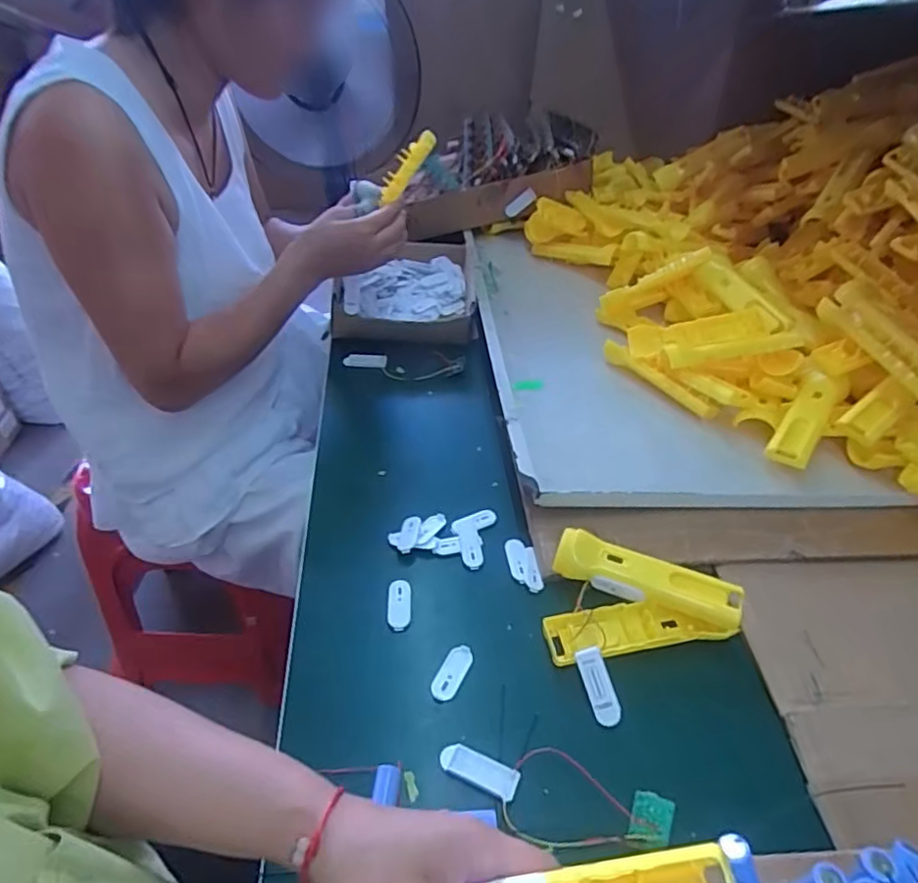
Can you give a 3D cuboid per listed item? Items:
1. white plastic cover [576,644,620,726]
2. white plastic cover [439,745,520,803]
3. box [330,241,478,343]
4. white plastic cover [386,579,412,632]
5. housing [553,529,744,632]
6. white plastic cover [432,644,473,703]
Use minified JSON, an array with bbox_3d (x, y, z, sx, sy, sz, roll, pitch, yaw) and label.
[{"bbox_3d":[0.112,0.195,0.484,0.021,0.008,0.057,-10,63,-12],"label":"white plastic cover"},{"bbox_3d":[0.015,0.239,0.440,0.058,0.004,0.022,18,44,17],"label":"white plastic cover"},{"bbox_3d":[-0.081,-0.226,0.933,0.203,0.058,0.237,-1,42,-3],"label":"box"},{"bbox_3d":[-0.054,0.147,0.545,0.022,0.005,0.048,-1,42,-3],"label":"white plastic cover"},{"bbox_3d":[0.169,0.127,0.548,0.159,0.035,0.040,16,44,16],"label":"housing"},{"bbox_3d":[-0.005,0.190,0.499,0.020,0.004,0.050,20,45,20],"label":"white plastic cover"}]

